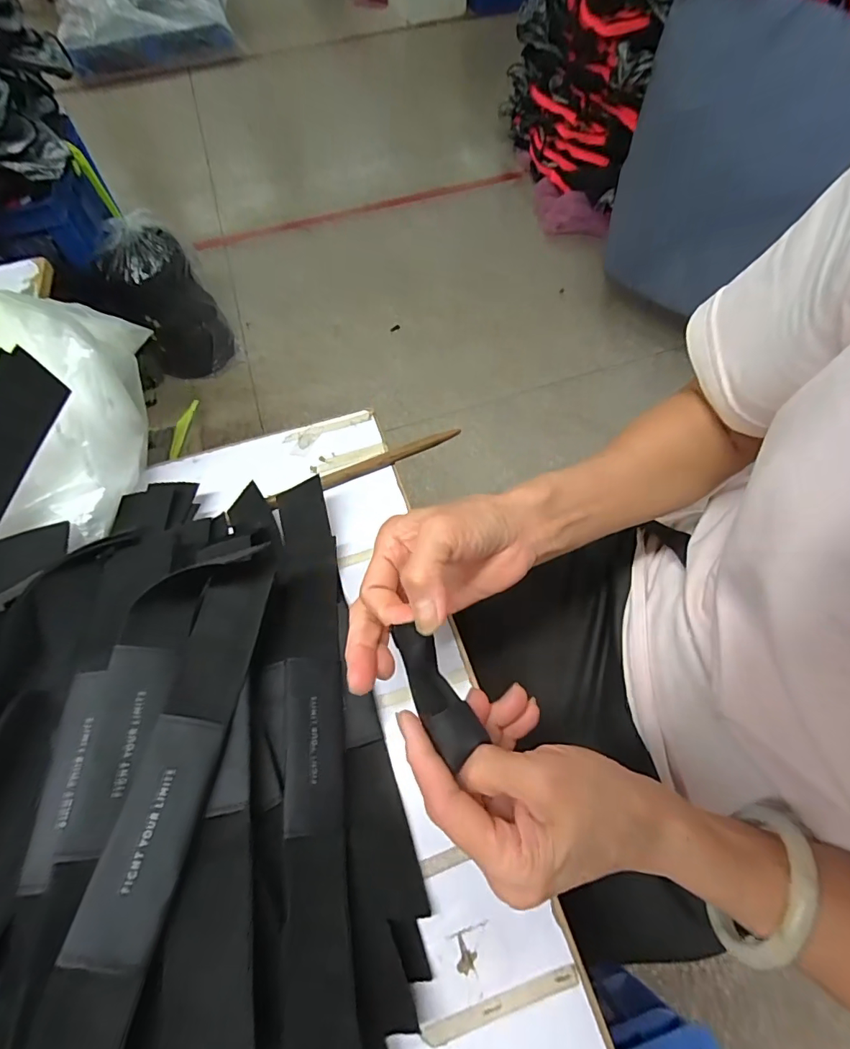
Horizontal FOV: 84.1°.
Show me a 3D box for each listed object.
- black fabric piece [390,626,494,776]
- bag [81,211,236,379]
[{"bbox_3d":[0.005,0.082,0.236,0.022,0.018,0.066,-25,66,-11],"label":"black fabric piece"},{"bbox_3d":[-0.797,-0.648,1.425,0.311,0.433,0.193,-34,65,-15],"label":"bag"}]

